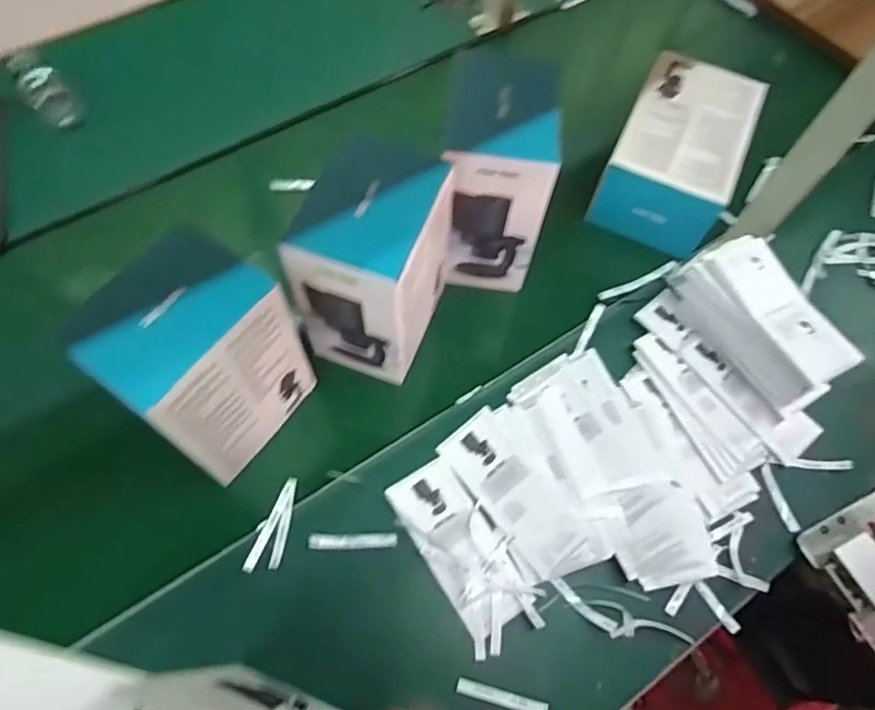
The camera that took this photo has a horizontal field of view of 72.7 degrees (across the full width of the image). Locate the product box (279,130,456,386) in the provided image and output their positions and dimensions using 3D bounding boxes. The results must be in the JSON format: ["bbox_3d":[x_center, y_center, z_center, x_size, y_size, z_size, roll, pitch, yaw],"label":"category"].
[{"bbox_3d":[-0.064,-0.097,0.644,0.119,0.232,0.156,18,65,5],"label":"product box"}]

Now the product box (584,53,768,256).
[{"bbox_3d":[0.324,-0.272,0.800,0.152,0.118,0.259,25,66,8],"label":"product box"}]

